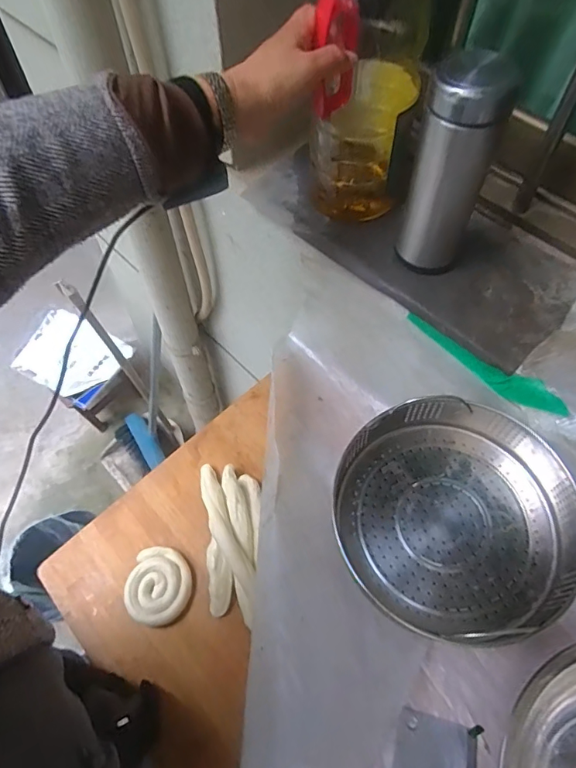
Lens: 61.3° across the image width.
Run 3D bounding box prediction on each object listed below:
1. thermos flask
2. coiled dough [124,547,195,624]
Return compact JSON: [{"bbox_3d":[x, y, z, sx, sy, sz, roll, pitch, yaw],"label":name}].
[{"bbox_3d":[0.152,-0.195,0.460,0.063,0.200,0.054,21,61,12],"label":"thermos flask"},{"bbox_3d":[-0.151,0.235,0.564,0.080,0.022,0.077,0,58,0],"label":"coiled dough"}]

